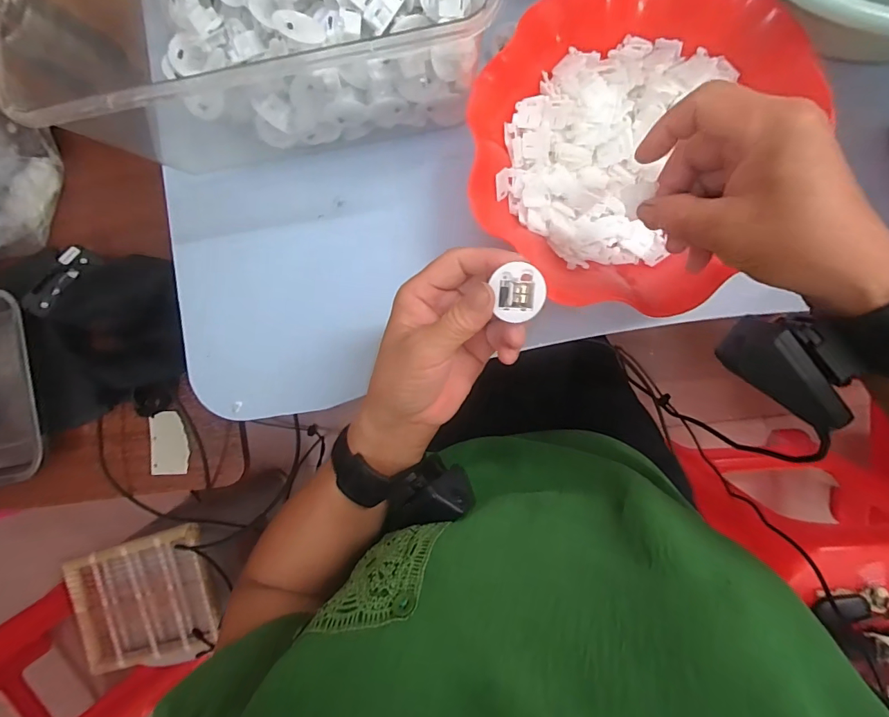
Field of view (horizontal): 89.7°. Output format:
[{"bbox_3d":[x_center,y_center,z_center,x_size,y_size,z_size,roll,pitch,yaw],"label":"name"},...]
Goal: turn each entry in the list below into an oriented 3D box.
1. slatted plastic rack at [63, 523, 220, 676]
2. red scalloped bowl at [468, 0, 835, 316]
[{"bbox_3d":[-0.570,0.454,0.841,0.272,0.047,0.219,-16,88,9],"label":"slatted plastic rack"},{"bbox_3d":[0.123,-0.150,0.322,0.208,0.051,0.216,0,91,9],"label":"red scalloped bowl"}]

